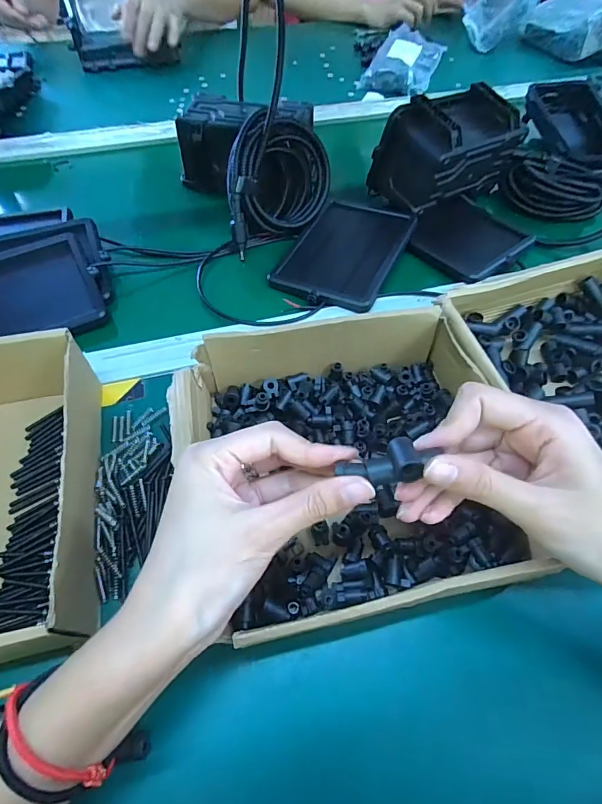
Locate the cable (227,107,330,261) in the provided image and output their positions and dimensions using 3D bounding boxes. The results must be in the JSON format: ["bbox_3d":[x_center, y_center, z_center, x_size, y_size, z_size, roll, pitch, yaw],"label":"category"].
[{"bbox_3d":[-0.029,-0.248,0.469,0.133,0.103,0.064,-39,65,-23],"label":"cable"}]

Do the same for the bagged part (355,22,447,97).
[{"bbox_3d":[0.183,-0.601,0.754,0.110,0.034,0.186,20,58,12],"label":"bagged part"}]

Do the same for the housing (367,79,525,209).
[{"bbox_3d":[0.180,-0.305,0.508,0.162,0.093,0.084,-31,62,-19],"label":"housing"}]

